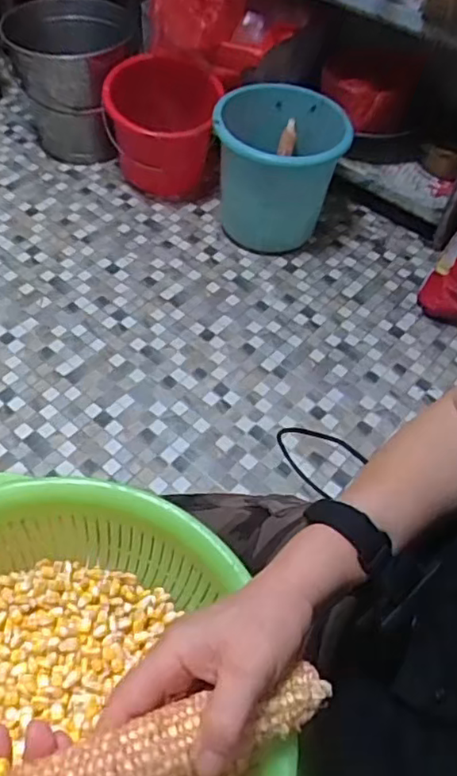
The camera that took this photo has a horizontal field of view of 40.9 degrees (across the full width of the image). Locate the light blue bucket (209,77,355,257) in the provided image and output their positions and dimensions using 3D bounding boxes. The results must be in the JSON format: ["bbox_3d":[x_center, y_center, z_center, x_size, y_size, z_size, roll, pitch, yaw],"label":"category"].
[{"bbox_3d":[0.121,-0.514,1.473,0.314,0.283,0.273,0,55,-4],"label":"light blue bucket"}]

